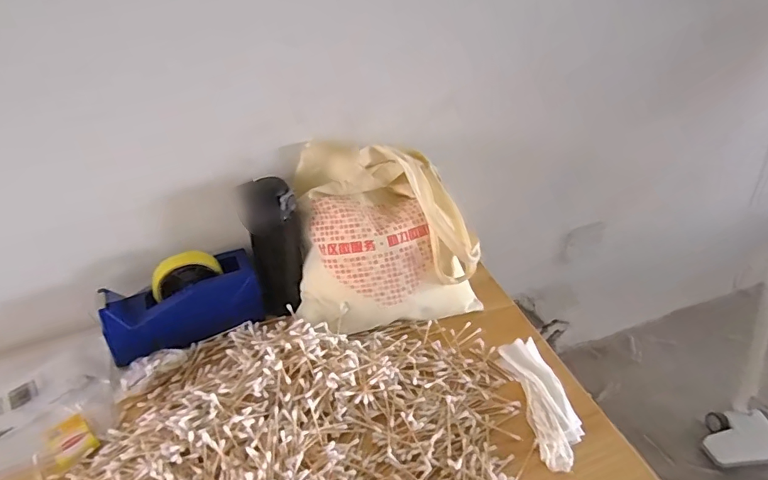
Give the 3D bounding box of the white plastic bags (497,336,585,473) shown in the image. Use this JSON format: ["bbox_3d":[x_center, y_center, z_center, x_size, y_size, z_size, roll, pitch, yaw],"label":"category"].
[{"bbox_3d":[0.203,0.199,0.611,0.061,0.029,0.176,-5,40,-9],"label":"white plastic bags"}]

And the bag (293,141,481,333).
[{"bbox_3d":[0.004,0.000,0.681,0.255,0.225,0.146,-10,40,-12],"label":"bag"}]

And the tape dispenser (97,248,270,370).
[{"bbox_3d":[-0.274,0.087,0.654,0.201,0.111,0.075,-16,42,-18],"label":"tape dispenser"}]

